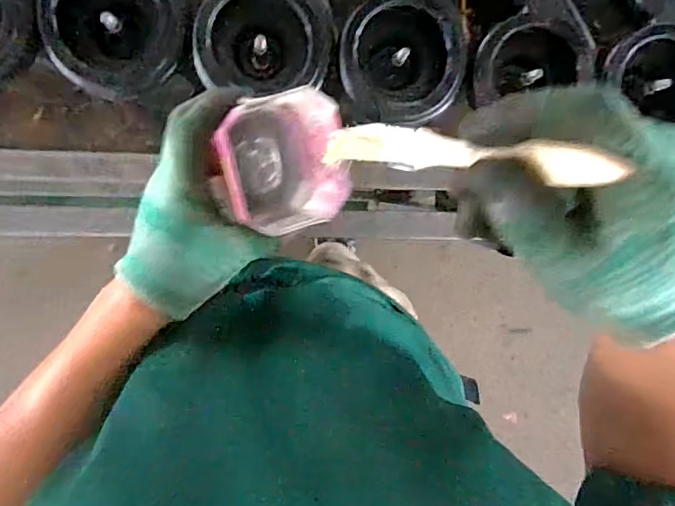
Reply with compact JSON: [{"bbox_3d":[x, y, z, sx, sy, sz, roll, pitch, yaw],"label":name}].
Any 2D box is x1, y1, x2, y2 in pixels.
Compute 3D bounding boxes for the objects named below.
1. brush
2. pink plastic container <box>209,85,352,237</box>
[{"bbox_3d":[0.048,-0.047,0.229,0.009,0.150,0.019,5,99,-45],"label":"brush"},{"bbox_3d":[-0.045,-0.067,0.362,0.092,0.106,0.102,-13,98,-4],"label":"pink plastic container"}]

